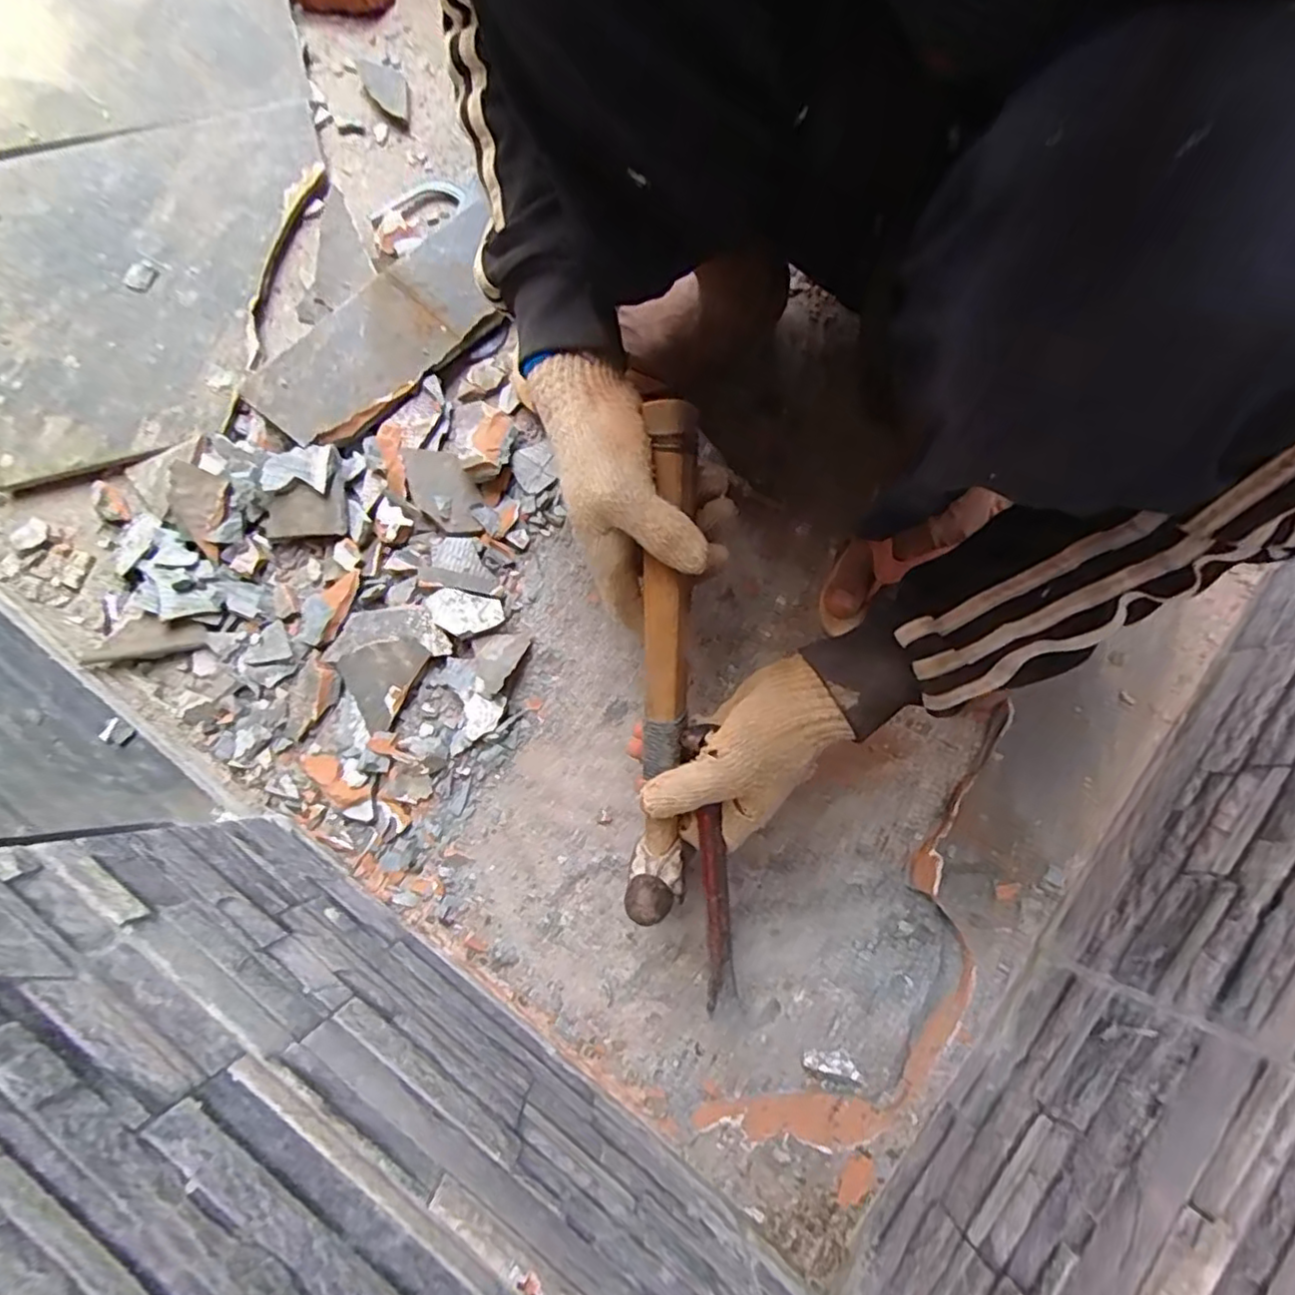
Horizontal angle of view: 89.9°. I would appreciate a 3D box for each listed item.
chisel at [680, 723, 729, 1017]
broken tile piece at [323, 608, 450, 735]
[{"bbox_3d":[0.039,0.137,0.399,0.020,0.011,0.186,-7,99,-3],"label":"chisel"},{"bbox_3d":[-0.190,0.008,0.477,0.078,0.021,0.078,-34,82,-7],"label":"broken tile piece"}]

